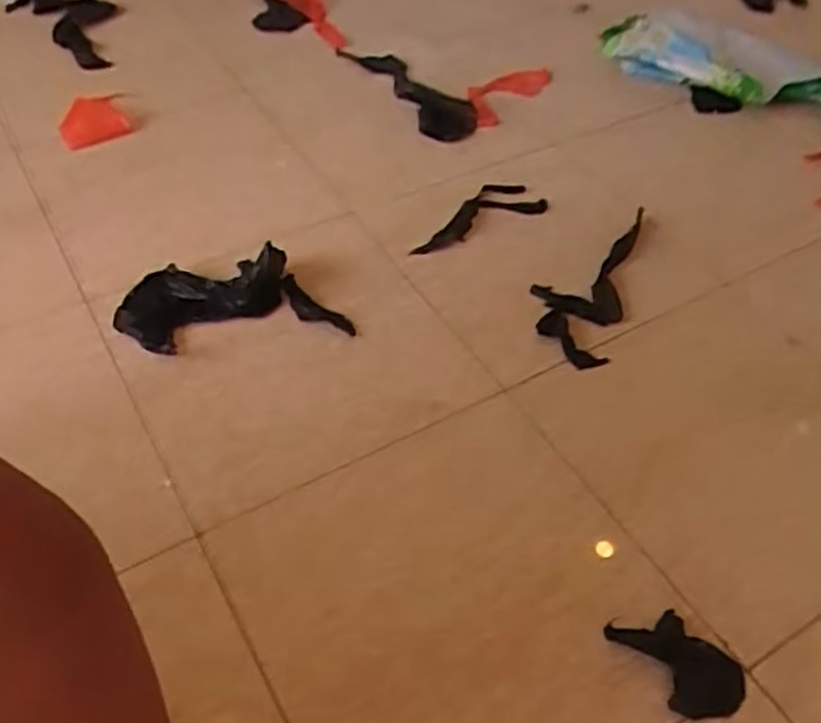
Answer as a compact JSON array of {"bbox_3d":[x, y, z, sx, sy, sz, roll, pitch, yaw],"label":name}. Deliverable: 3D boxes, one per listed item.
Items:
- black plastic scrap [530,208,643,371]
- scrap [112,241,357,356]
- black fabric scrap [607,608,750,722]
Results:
[{"bbox_3d":[0.174,-0.085,0.767,0.087,0.016,0.213,14,53,11],"label":"black plastic scrap"},{"bbox_3d":[-0.167,-0.064,0.722,0.213,0.044,0.099,-6,50,-9],"label":"scrap"},{"bbox_3d":[0.186,0.203,0.525,0.059,0.006,0.086,-29,57,-21],"label":"black fabric scrap"}]

